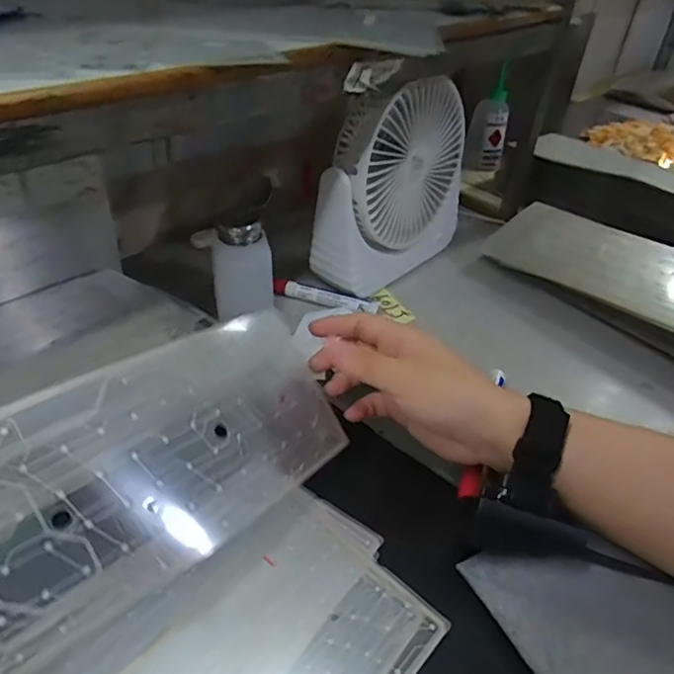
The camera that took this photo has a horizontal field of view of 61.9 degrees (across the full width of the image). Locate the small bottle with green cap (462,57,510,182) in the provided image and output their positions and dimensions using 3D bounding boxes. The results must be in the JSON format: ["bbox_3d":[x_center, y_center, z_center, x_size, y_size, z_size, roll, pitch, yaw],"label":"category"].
[{"bbox_3d":[0.229,-0.319,0.843,0.061,0.164,0.061,13,39,11],"label":"small bottle with green cap"}]

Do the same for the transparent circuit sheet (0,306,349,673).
[{"bbox_3d":[-0.156,0.093,0.274,0.424,0.062,0.111,-25,90,-32],"label":"transparent circuit sheet"}]

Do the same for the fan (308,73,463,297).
[{"bbox_3d":[0.062,-0.158,0.577,0.065,0.188,0.191,32,46,31],"label":"fan"}]

